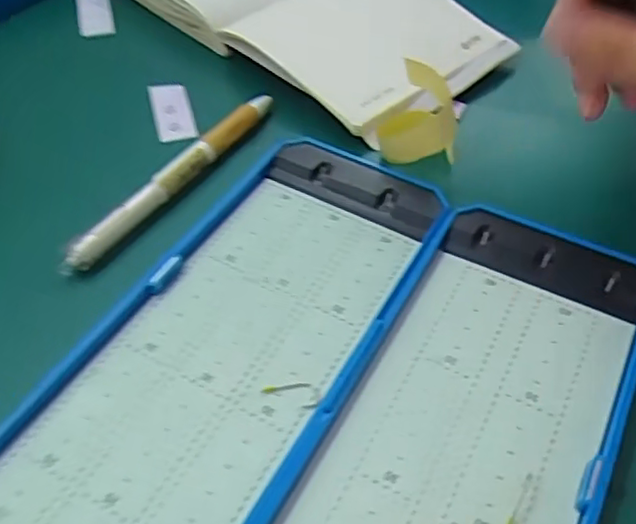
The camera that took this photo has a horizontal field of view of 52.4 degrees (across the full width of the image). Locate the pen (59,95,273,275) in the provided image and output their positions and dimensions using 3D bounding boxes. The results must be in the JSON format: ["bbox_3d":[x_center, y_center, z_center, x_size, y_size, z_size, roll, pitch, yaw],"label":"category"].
[{"bbox_3d":[-0.064,-0.043,0.299,0.008,0.009,0.137,27,53,22],"label":"pen"}]

